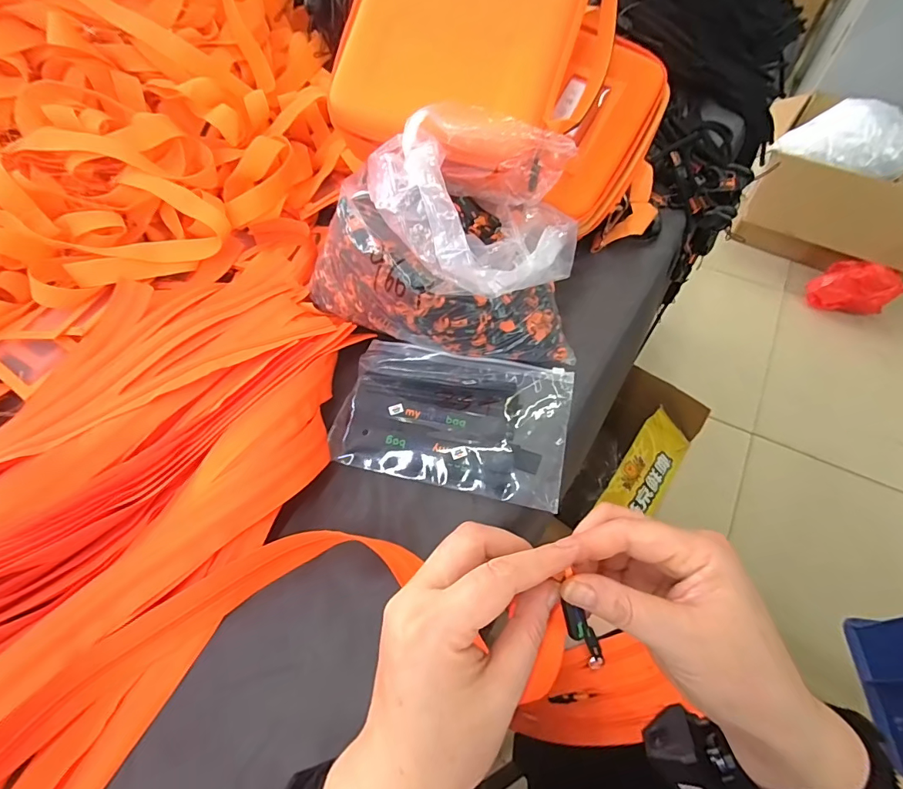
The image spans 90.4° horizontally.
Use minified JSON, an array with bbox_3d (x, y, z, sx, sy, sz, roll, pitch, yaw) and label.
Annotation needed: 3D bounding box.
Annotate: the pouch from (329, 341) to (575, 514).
[{"bbox_3d":[0.003,0.020,0.388,0.192,0.017,0.129,10,59,8],"label":"pouch"}]

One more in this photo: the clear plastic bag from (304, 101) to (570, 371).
[{"bbox_3d":[-0.003,-0.104,0.372,0.219,0.179,0.144,-19,59,-10],"label":"clear plastic bag"}]

